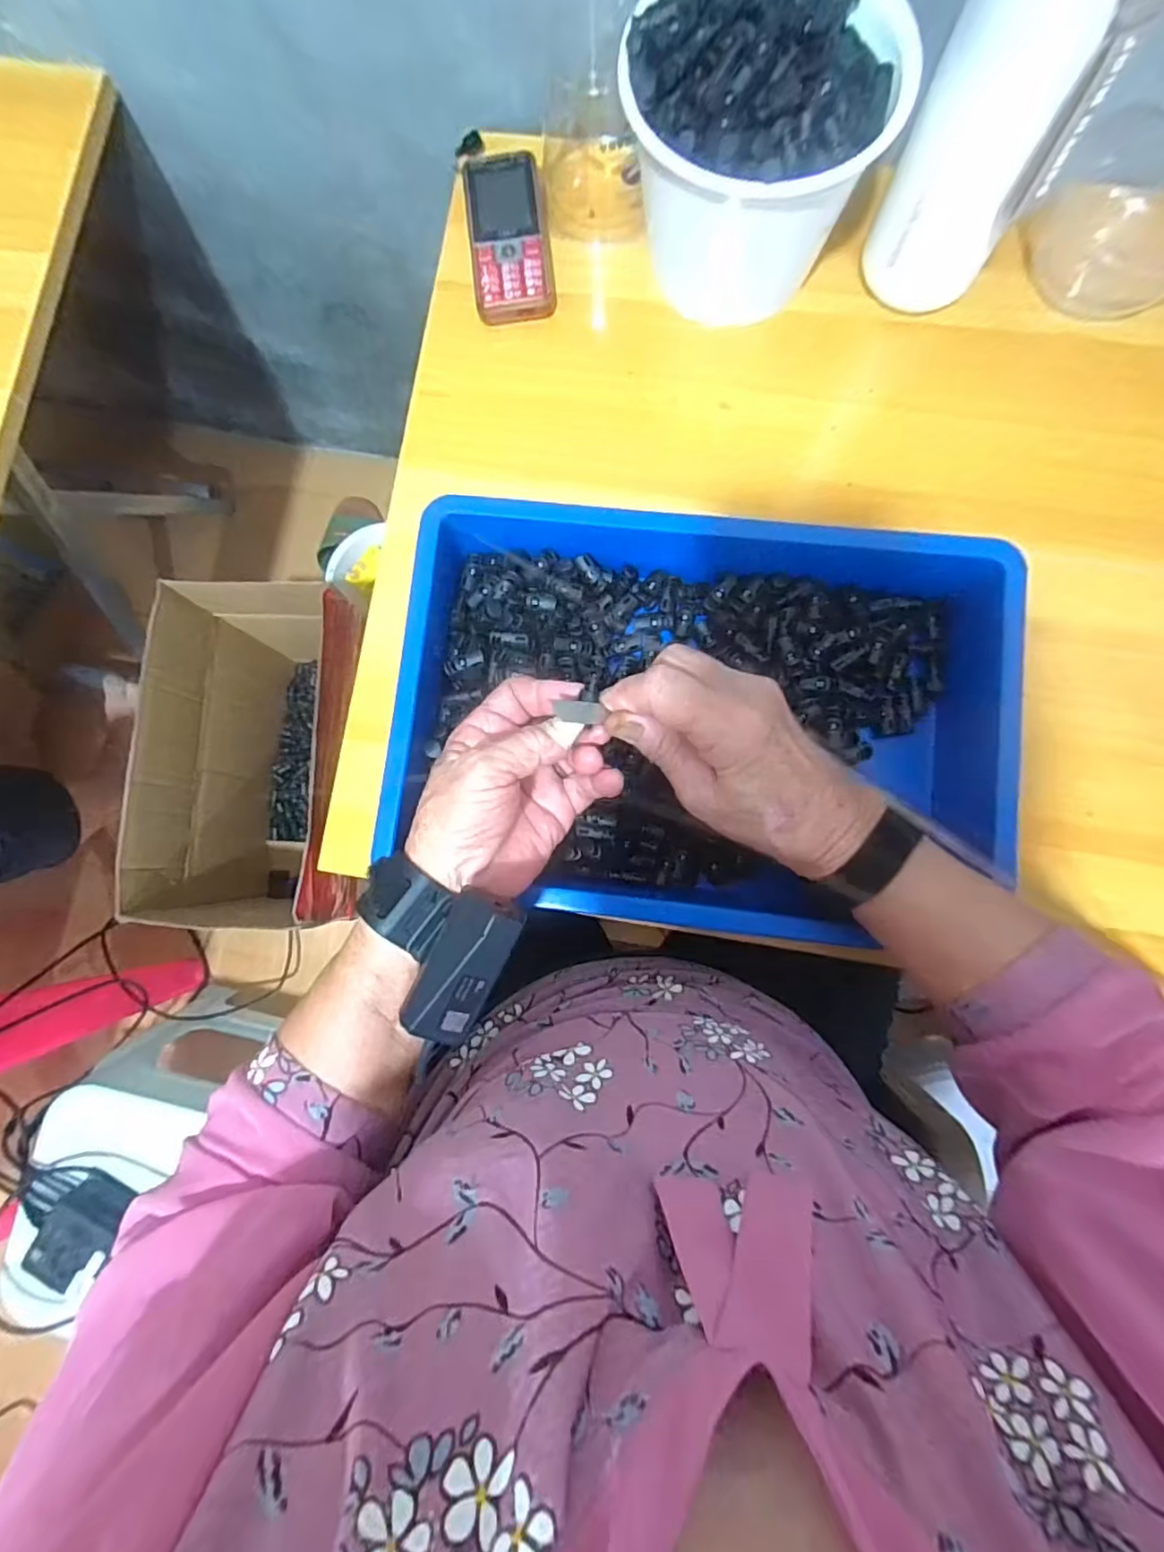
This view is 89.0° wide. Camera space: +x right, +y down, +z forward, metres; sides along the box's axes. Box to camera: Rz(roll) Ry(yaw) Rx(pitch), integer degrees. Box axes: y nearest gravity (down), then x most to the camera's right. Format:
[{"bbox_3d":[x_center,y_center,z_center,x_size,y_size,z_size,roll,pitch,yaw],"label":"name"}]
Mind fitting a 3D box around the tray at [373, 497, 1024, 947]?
[{"bbox_3d":[0.075,-0.044,0.384,0.363,0.078,0.277,5,85,4],"label":"tray"}]

